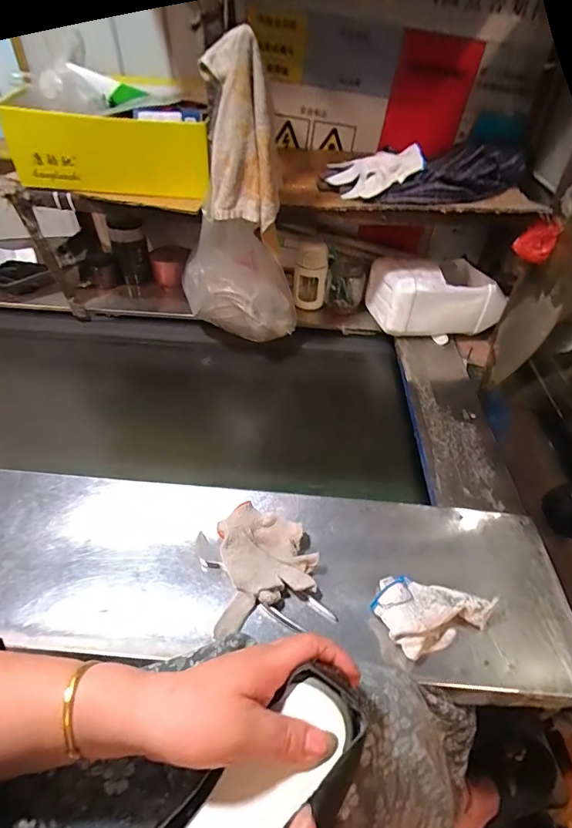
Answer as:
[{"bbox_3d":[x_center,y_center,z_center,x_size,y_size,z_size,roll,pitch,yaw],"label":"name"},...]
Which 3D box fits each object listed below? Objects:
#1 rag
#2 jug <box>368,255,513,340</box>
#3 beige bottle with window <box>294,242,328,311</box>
[{"bbox_3d":[-0.066,-0.411,0.636,0.109,0.213,0.100,0,44,-3],"label":"rag"},{"bbox_3d":[0.336,-0.268,0.974,0.270,0.139,0.179,-7,45,-11],"label":"jug"},{"bbox_3d":[0.056,-0.312,0.994,0.075,0.153,0.043,4,44,0],"label":"beige bottle with window"}]

